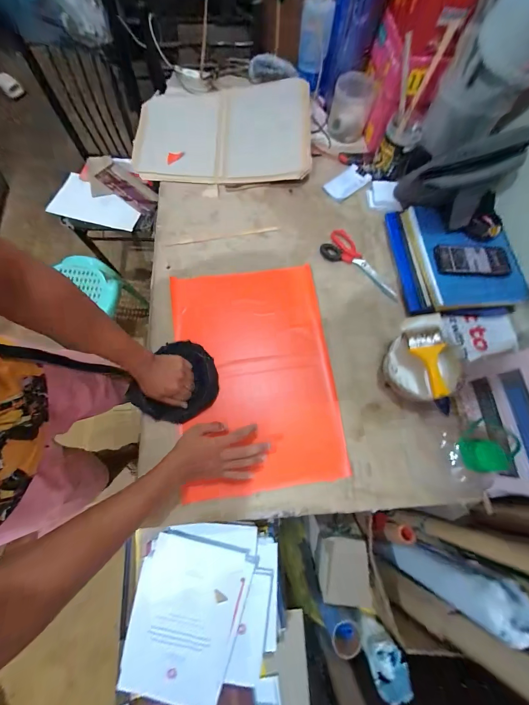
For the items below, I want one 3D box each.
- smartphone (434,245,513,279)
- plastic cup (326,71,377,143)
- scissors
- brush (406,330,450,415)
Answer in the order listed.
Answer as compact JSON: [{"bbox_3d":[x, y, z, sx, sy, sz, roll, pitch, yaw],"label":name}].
[{"bbox_3d":[0.491,-0.216,0.635,0.181,0.014,0.080,2,74,-1],"label":"smartphone"},{"bbox_3d":[0.249,-0.711,0.784,0.110,0.101,0.111,6,74,0],"label":"plastic cup"},{"bbox_3d":[0.247,-0.216,0.676,0.226,0.008,0.094,43,77,10],"label":"scissors"},{"bbox_3d":[0.333,0.032,0.521,0.063,0.014,0.162,-12,75,-5],"label":"brush"}]

